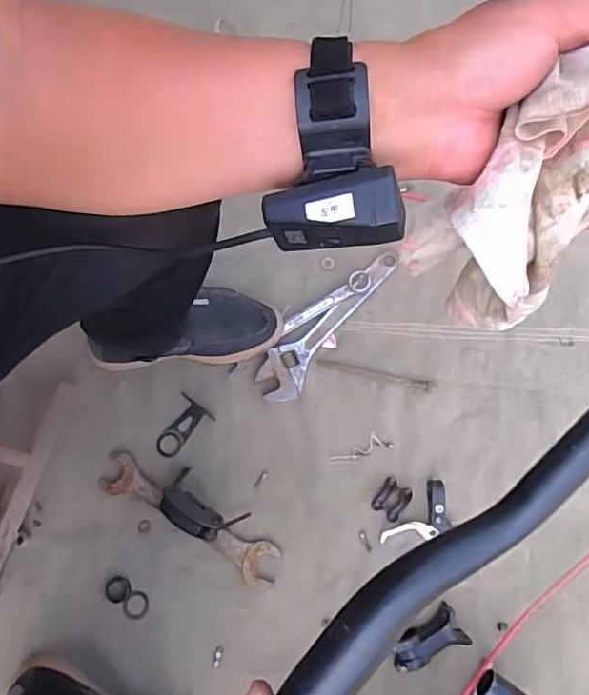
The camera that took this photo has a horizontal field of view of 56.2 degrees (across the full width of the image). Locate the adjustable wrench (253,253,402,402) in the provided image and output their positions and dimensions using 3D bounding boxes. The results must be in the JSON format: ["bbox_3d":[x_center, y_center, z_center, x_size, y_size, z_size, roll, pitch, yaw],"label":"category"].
[{"bbox_3d":[0.051,-0.039,0.800,0.066,0.014,0.282,40,82,8],"label":"adjustable wrench"}]

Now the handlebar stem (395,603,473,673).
[{"bbox_3d":[0.168,0.375,0.716,0.100,0.044,0.053,-22,79,-3],"label":"handlebar stem"}]

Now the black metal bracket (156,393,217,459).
[{"bbox_3d":[-0.161,0.117,0.785,0.057,0.008,0.086,35,82,7],"label":"black metal bracket"}]

